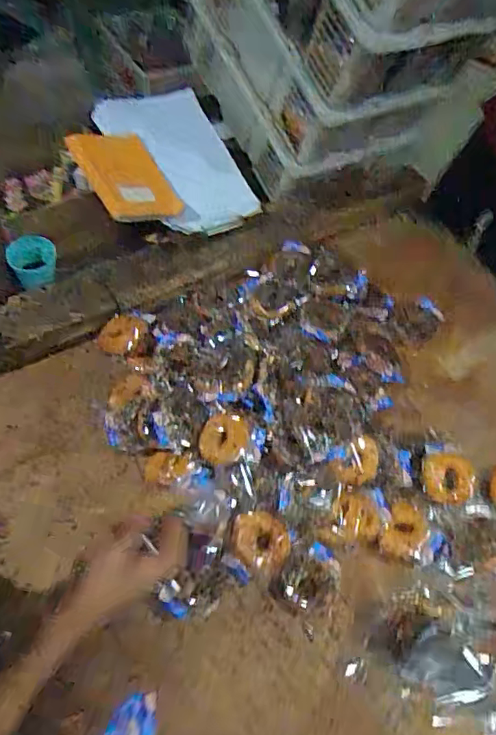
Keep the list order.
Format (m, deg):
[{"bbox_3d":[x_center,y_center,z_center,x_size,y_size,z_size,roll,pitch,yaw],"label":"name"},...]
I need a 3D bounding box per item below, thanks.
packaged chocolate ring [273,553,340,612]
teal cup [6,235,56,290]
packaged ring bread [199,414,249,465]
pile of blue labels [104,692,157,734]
[{"bbox_3d":[0.089,0.327,0.833,0.093,0.021,0.074,13,58,5],"label":"packaged chocolate ring"},{"bbox_3d":[-0.394,-0.193,1.016,0.083,0.064,0.078,4,58,-6],"label":"teal cup"},{"bbox_3d":[-0.039,0.115,0.879,0.075,0.021,0.077,1,57,-2],"label":"packaged ring bread"},{"bbox_3d":[-0.150,0.475,0.726,0.062,0.022,0.084,35,62,18],"label":"pile of blue labels"}]

